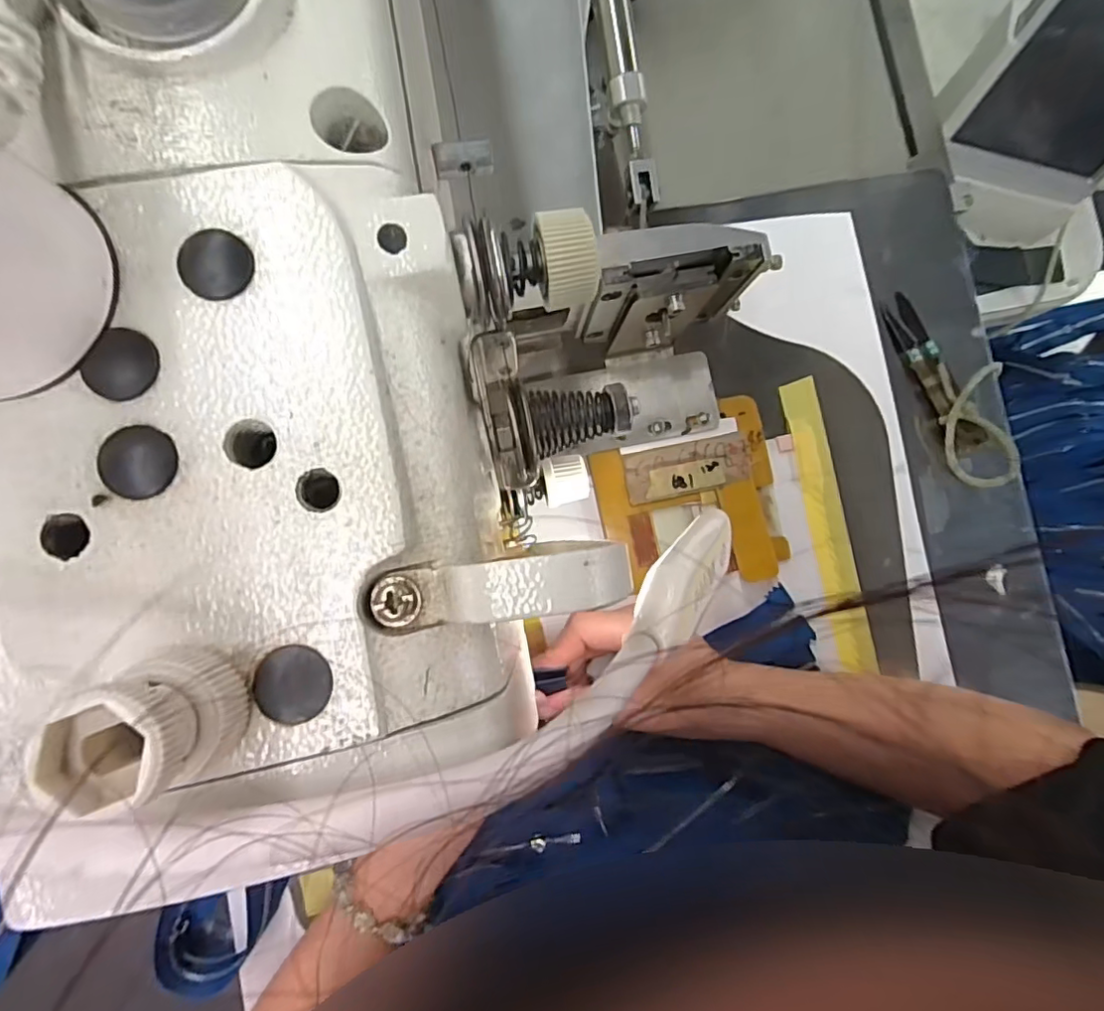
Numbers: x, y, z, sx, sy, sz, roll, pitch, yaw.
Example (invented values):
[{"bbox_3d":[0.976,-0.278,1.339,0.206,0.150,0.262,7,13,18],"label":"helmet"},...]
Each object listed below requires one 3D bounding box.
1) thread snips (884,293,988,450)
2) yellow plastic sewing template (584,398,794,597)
[{"bbox_3d":[0.254,-0.088,0.381,0.022,0.015,0.111,-24,88,-7],"label":"thread snips"},{"bbox_3d":[0.088,-0.004,0.359,0.113,0.013,0.109,-12,86,-6],"label":"yellow plastic sewing template"}]

